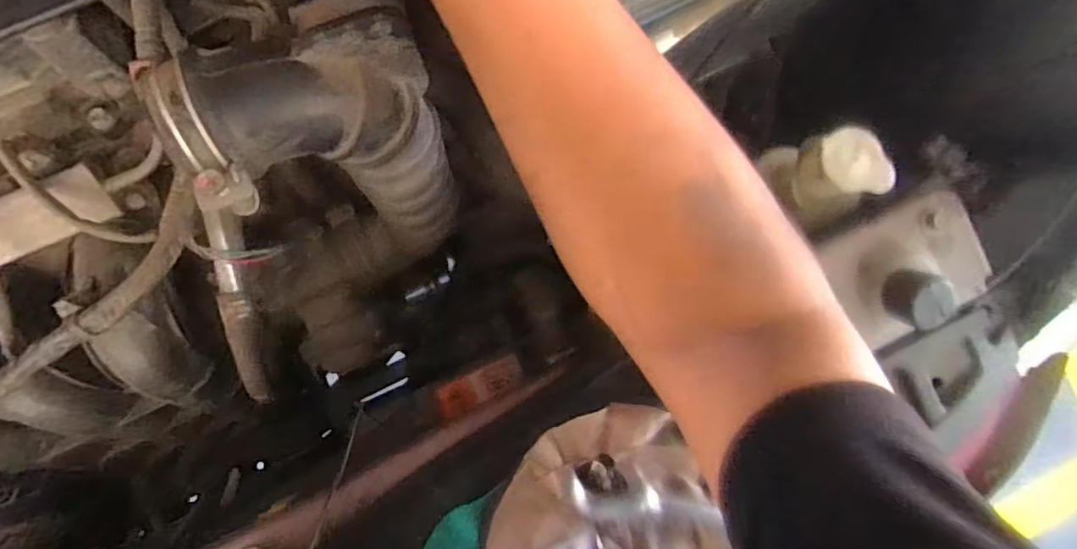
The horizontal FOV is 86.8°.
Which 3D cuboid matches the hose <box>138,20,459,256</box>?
[{"bbox_3d":[-0.106,-0.058,0.298,0.110,0.138,0.076,-17,90,-6],"label":"hose"}]

